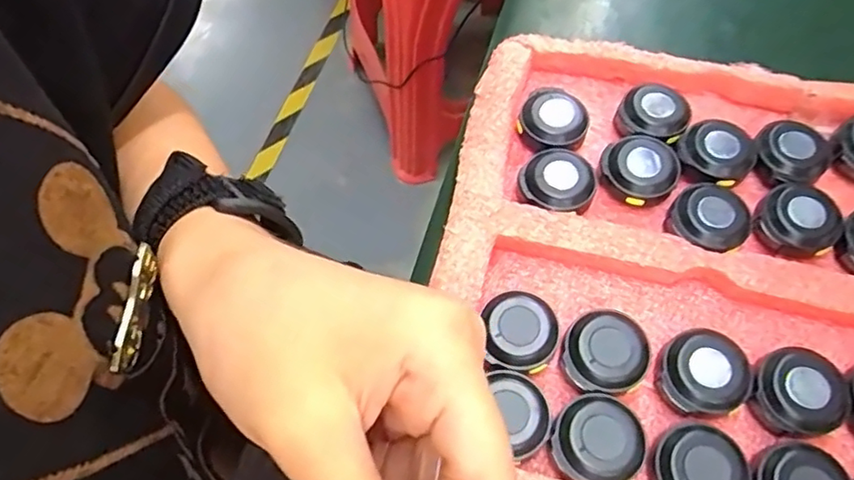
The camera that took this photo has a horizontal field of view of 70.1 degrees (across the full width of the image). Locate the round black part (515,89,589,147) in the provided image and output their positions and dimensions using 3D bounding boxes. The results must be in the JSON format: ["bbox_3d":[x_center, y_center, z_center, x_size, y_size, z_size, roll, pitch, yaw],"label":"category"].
[{"bbox_3d":[0.054,-0.051,0.261,0.028,0.013,0.025,20,63,11],"label":"round black part"}]

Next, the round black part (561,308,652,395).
[{"bbox_3d":[0.063,0.040,0.213,0.029,0.013,0.028,0,61,0],"label":"round black part"}]

